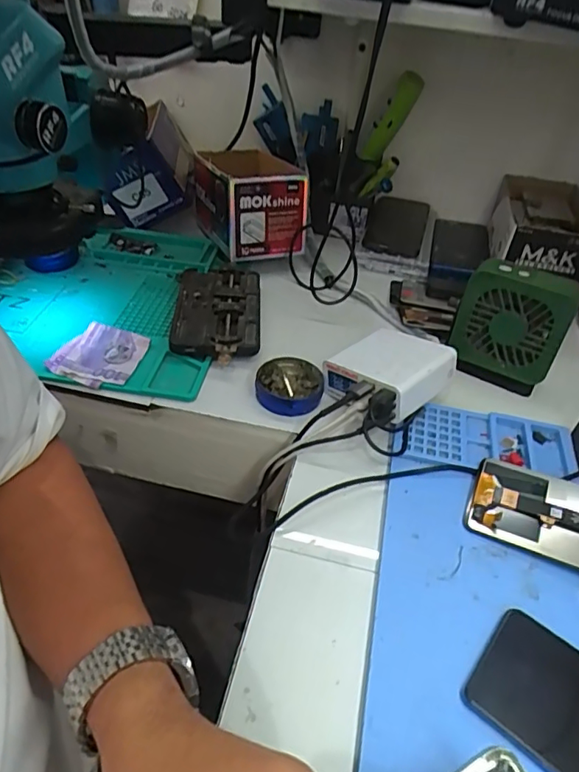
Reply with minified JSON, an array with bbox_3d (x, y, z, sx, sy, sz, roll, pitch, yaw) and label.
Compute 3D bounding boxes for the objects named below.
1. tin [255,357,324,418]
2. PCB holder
[{"bbox_3d":[0.002,-0.001,0.486,0.056,0.021,0.057,3,41,-3],"label":"tin"},{"bbox_3d":[-0.075,-0.078,0.559,0.087,0.025,0.155,1,41,-6],"label":"PCB holder"}]

